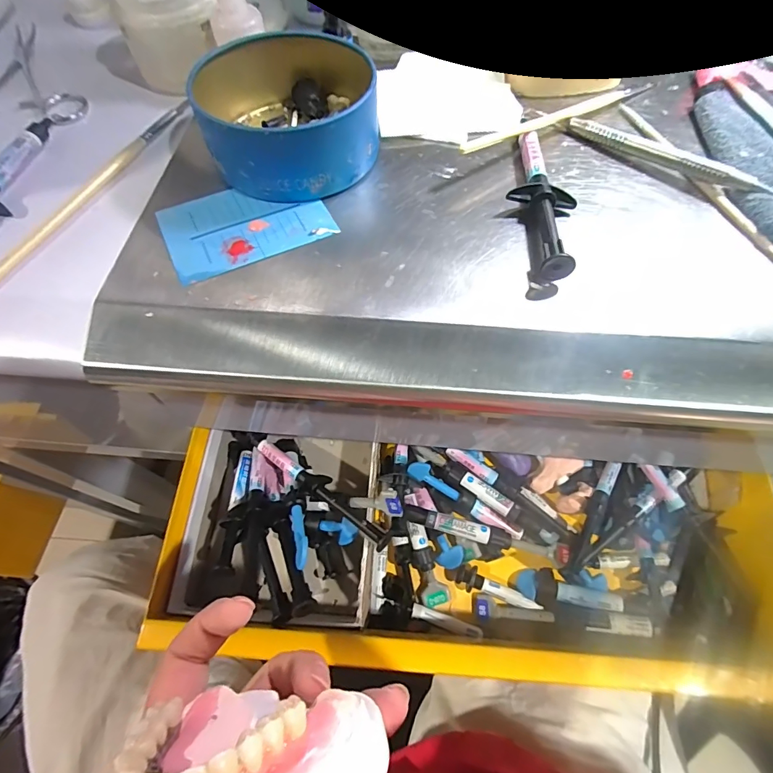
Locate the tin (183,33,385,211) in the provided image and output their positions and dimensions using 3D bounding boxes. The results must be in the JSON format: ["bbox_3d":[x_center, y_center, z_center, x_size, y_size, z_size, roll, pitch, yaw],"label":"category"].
[{"bbox_3d":[-0.056,-0.156,0.229,0.102,0.036,0.111,0,62,0],"label":"tin"}]

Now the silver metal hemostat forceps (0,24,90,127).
[{"bbox_3d":[-0.250,-0.217,0.284,0.094,0.009,0.133,-7,62,-3],"label":"silver metal hemostat forceps"}]

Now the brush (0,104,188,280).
[{"bbox_3d":[-0.163,-0.104,0.224,0.010,0.012,0.166,21,64,11],"label":"brush"}]

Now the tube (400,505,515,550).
[{"bbox_3d":[0.051,0.101,0.298,0.078,0.008,0.013,14,63,8],"label":"tube"}]

